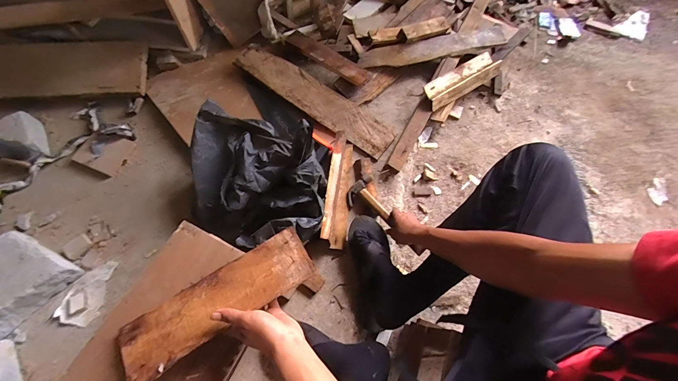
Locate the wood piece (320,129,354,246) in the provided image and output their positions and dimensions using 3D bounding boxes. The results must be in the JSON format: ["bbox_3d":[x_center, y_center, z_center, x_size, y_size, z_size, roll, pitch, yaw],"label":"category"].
[{"bbox_3d":[0.003,-0.009,0.795,0.061,0.066,0.308,6,66,0],"label":"wood piece"}]

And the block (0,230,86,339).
[{"bbox_3d":[-0.755,0.211,0.679,0.188,0.061,0.209,35,70,12],"label":"block"}]

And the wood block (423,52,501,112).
[{"bbox_3d":[0.409,-0.366,0.967,0.324,0.065,0.077,-33,70,-16],"label":"wood block"}]

